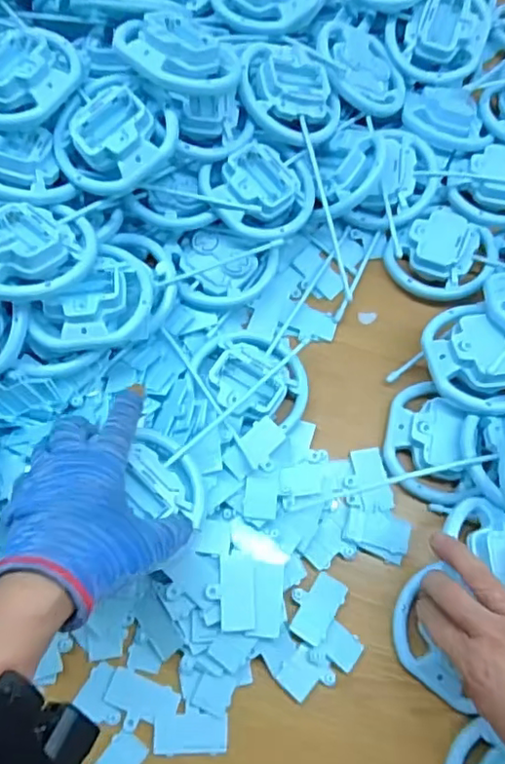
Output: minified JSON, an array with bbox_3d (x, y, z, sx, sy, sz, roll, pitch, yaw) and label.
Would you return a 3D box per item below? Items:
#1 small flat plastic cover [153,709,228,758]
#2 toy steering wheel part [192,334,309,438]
[{"bbox_3d":[-0.044,0.251,0.425,0.052,0.004,0.027,-1,69,-2],"label":"small flat plastic cover"},{"bbox_3d":[0.000,-0.005,0.508,0.096,0.026,0.085,11,69,3],"label":"toy steering wheel part"}]

